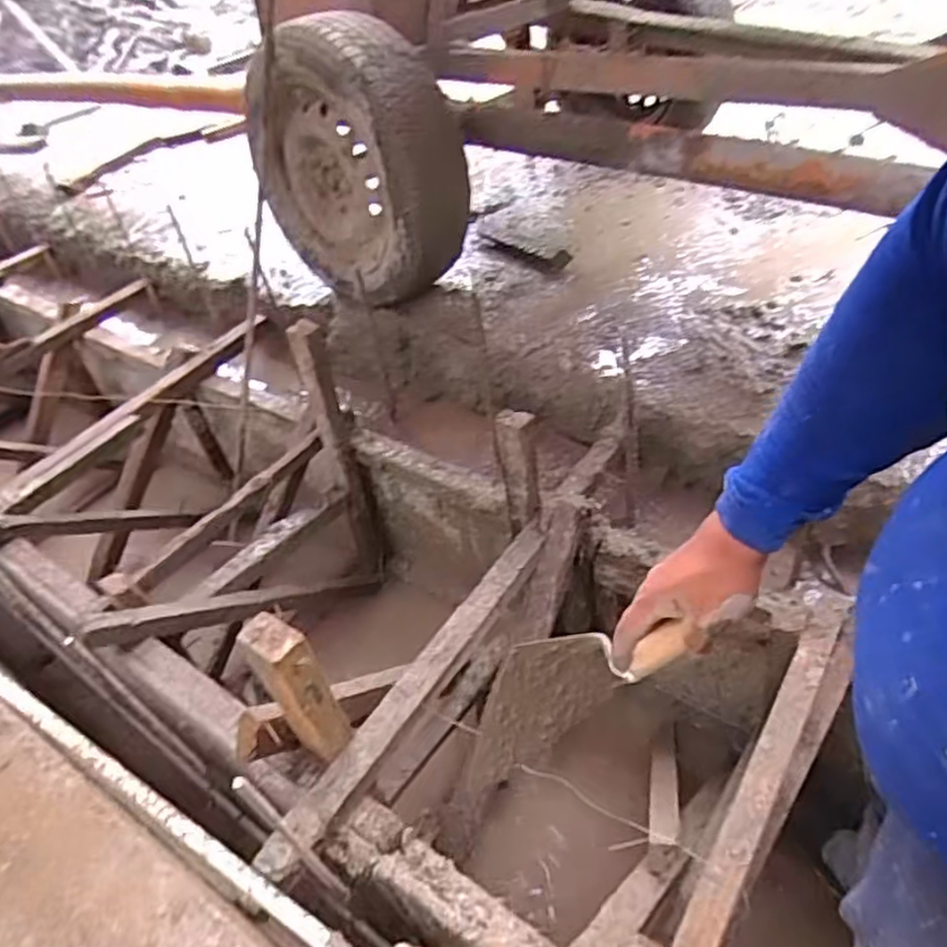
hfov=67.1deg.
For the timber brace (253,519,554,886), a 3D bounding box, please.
[{"bbox_3d":[-0.065,0.295,1.035,0.064,0.051,0.627,22,52,29],"label":"timber brace"}]

